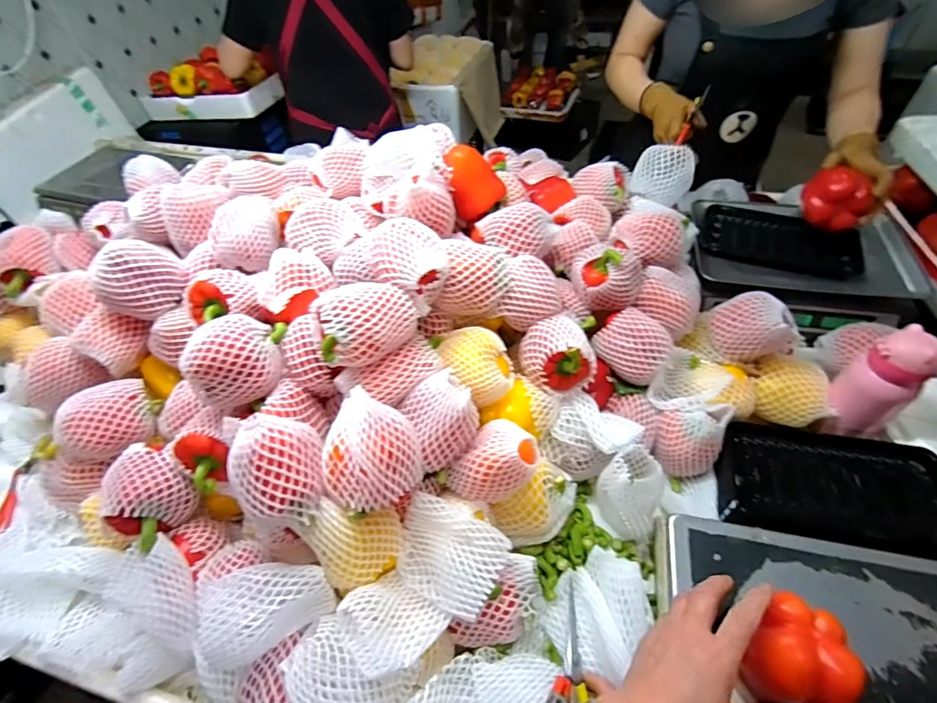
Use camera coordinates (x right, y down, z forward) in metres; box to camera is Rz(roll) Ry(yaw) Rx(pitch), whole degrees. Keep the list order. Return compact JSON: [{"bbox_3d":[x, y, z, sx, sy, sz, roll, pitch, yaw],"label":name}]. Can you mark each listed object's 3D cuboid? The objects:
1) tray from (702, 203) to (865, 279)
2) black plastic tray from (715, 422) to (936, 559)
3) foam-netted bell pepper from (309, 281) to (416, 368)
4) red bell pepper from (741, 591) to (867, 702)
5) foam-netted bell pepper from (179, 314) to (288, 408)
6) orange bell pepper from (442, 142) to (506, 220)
[{"bbox_3d":[0.538,-0.200,0.792,0.240,0.030,0.127,13,52,15],"label":"tray"},{"bbox_3d":[0.449,0.164,0.567,0.249,0.032,0.149,7,51,11],"label":"black plastic tray"},{"bbox_3d":[-0.113,-0.035,0.508,0.109,0.067,0.083,-15,50,-8],"label":"foam-netted bell pepper"},{"bbox_3d":[0.286,0.265,0.399,0.071,0.068,0.076,-2,50,3],"label":"red bell pepper"},{"bbox_3d":[-0.271,0.005,0.537,0.106,0.073,0.085,-17,51,-9],"label":"foam-netted bell pepper"},{"bbox_3d":[0.012,-0.256,0.691,0.086,0.087,0.060,-1,50,4],"label":"orange bell pepper"}]

